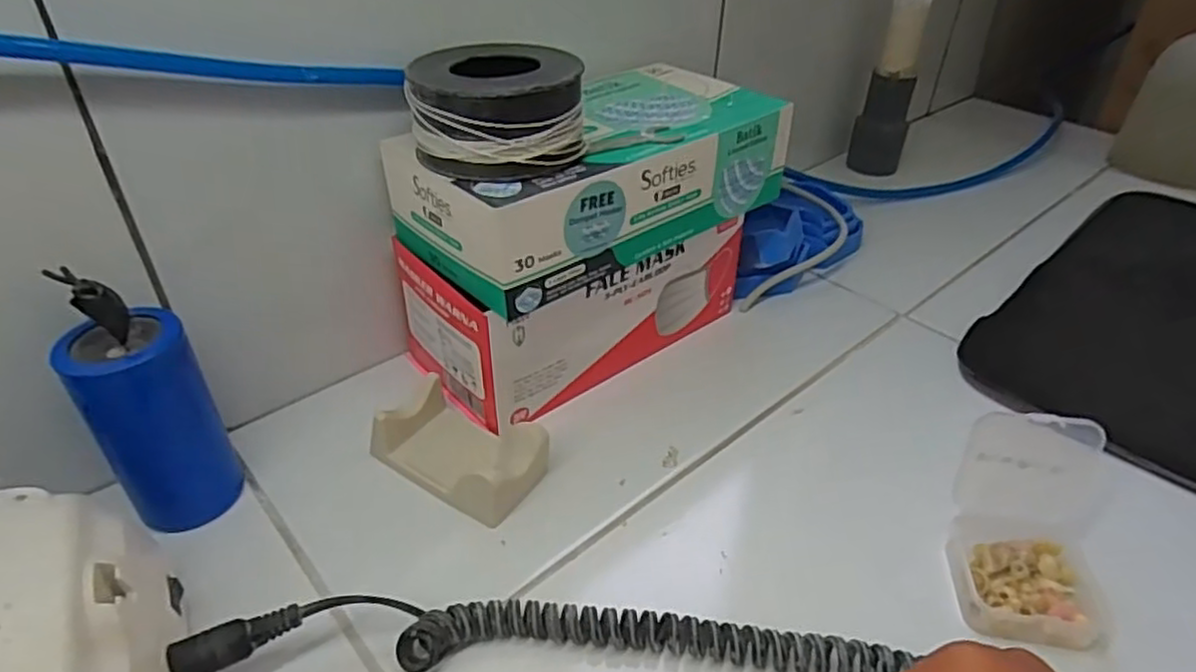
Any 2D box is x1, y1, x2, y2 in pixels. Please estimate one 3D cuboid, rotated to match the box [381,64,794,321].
[{"bbox_3d":[-0.001,-0.094,0.407,0.207,0.059,0.106,-26,45,-31],"label":"box"}]

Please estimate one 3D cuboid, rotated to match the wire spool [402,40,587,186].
[{"bbox_3d":[-0.048,-0.109,0.344,0.080,0.044,0.072,-4,37,-7],"label":"wire spool"}]

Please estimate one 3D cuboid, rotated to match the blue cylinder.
[{"bbox_3d":[-0.203,0.032,0.323,0.049,0.118,0.039,-25,44,-30],"label":"blue cylinder"}]

